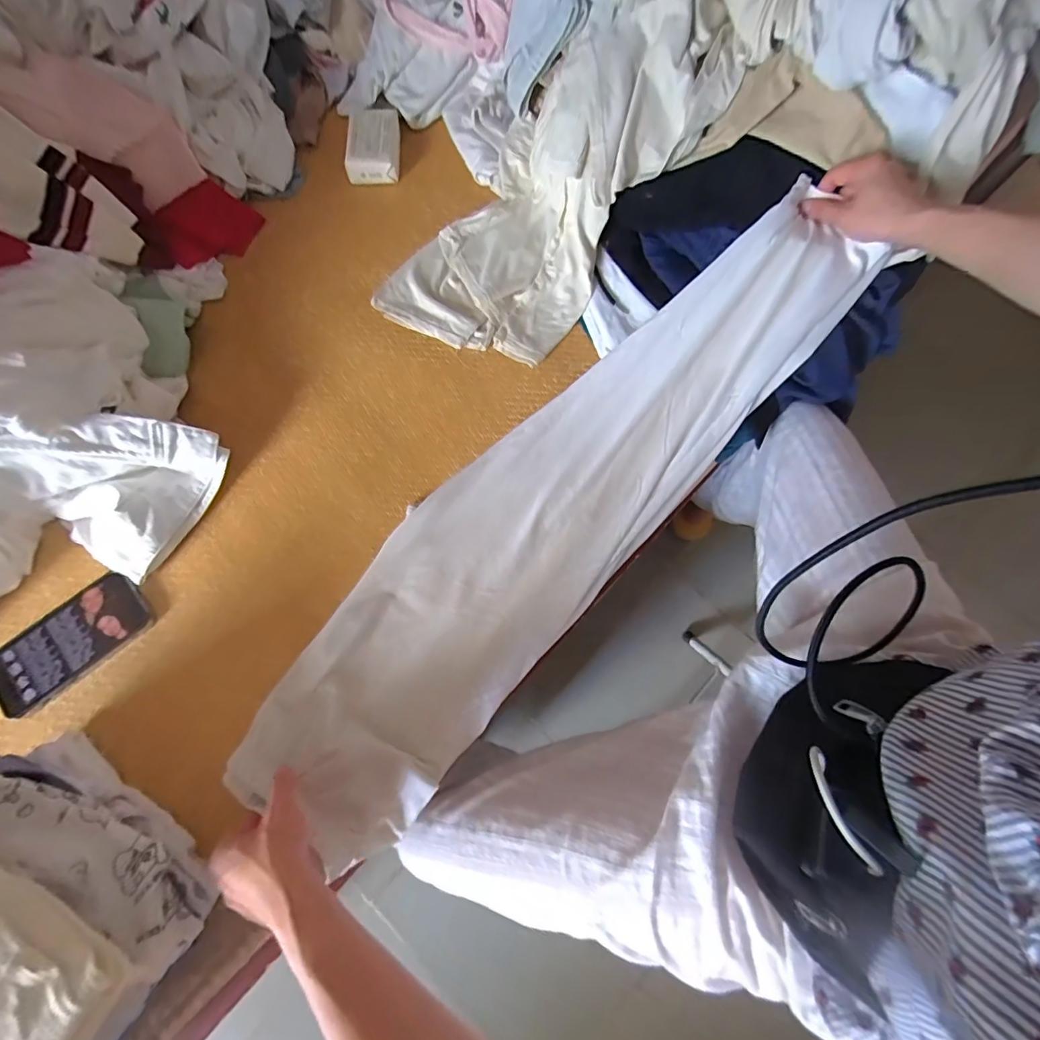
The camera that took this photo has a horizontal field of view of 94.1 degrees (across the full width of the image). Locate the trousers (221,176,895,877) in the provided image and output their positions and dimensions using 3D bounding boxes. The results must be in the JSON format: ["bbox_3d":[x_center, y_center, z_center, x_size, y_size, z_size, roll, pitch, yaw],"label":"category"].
[{"bbox_3d":[0.046,-0.025,0.490,0.194,0.083,0.763,43,83,13],"label":"trousers"}]

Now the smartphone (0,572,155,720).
[{"bbox_3d":[-0.448,0.122,0.484,0.150,0.016,0.075,-40,76,-9],"label":"smartphone"}]

